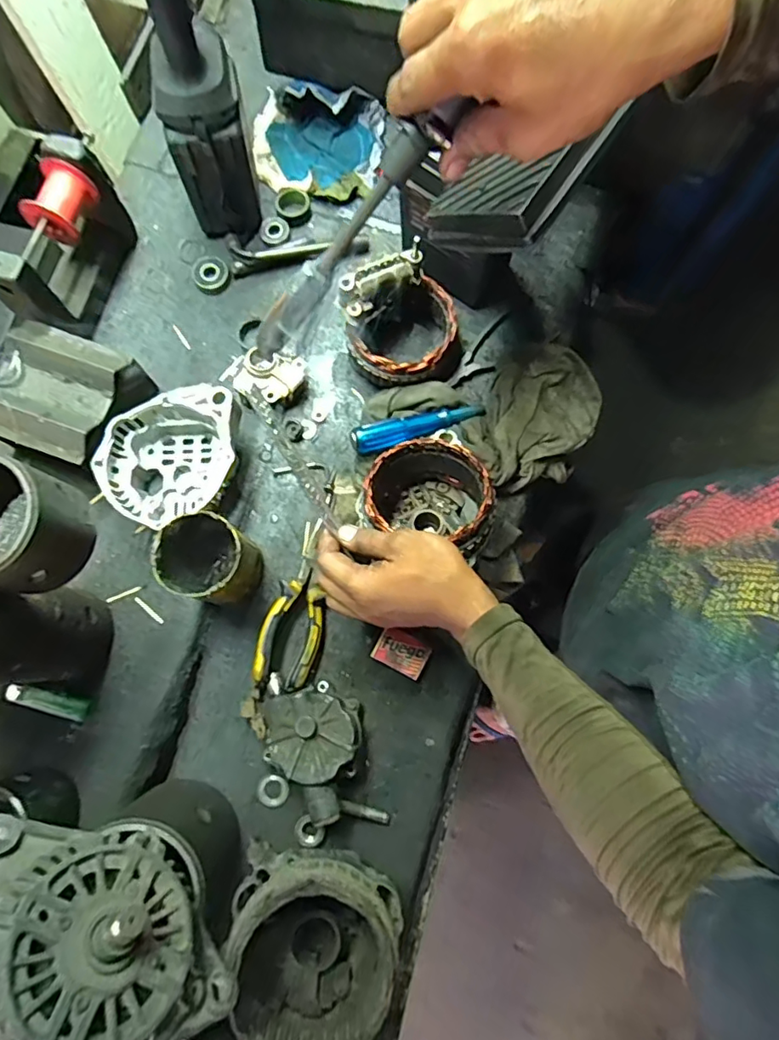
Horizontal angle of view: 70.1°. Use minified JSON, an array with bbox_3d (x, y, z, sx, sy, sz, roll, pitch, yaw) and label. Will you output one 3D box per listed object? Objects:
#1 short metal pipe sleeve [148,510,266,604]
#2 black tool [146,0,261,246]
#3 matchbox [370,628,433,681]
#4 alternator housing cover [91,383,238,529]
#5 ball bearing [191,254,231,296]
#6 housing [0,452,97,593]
[{"bbox_3d":[-0.169,0.038,0.524,0.083,0.110,0.073,14,79,3],"label":"short metal pipe sleeve"},{"bbox_3d":[-0.189,-0.418,0.508,0.076,0.331,0.125,-18,79,-3],"label":"black tool"},{"bbox_3d":[0.012,0.134,0.563,0.052,0.019,0.036,26,80,5],"label":"matchbox"},{"bbox_3d":[-0.210,-0.059,0.564,0.146,0.080,0.126,-22,80,-4],"label":"alternator housing cover"},{"bbox_3d":[-0.206,-0.283,0.638,0.043,0.009,0.041,0,79,0],"label":"ball bearing"},{"bbox_3d":[-0.275,0.002,0.393,0.087,0.075,0.086,13,79,3],"label":"housing"}]

